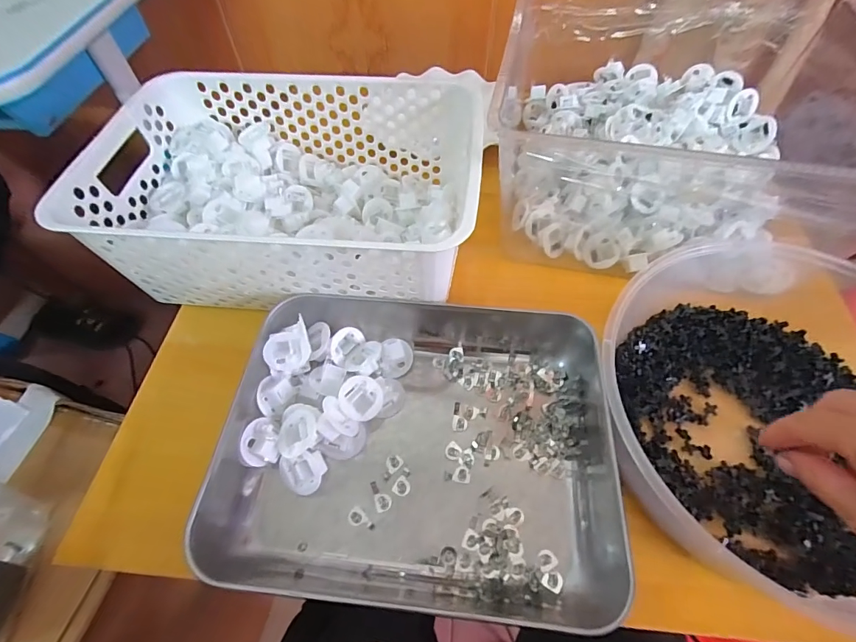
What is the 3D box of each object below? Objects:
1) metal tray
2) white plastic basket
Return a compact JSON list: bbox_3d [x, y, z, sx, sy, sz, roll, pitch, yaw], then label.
[{"bbox_3d":[-0.003,0.072,0.301,0.257,0.049,0.223,5,57,4],"label":"metal tray"},{"bbox_3d":[-0.112,-0.110,0.373,0.303,0.111,0.203,4,57,3],"label":"white plastic basket"}]

